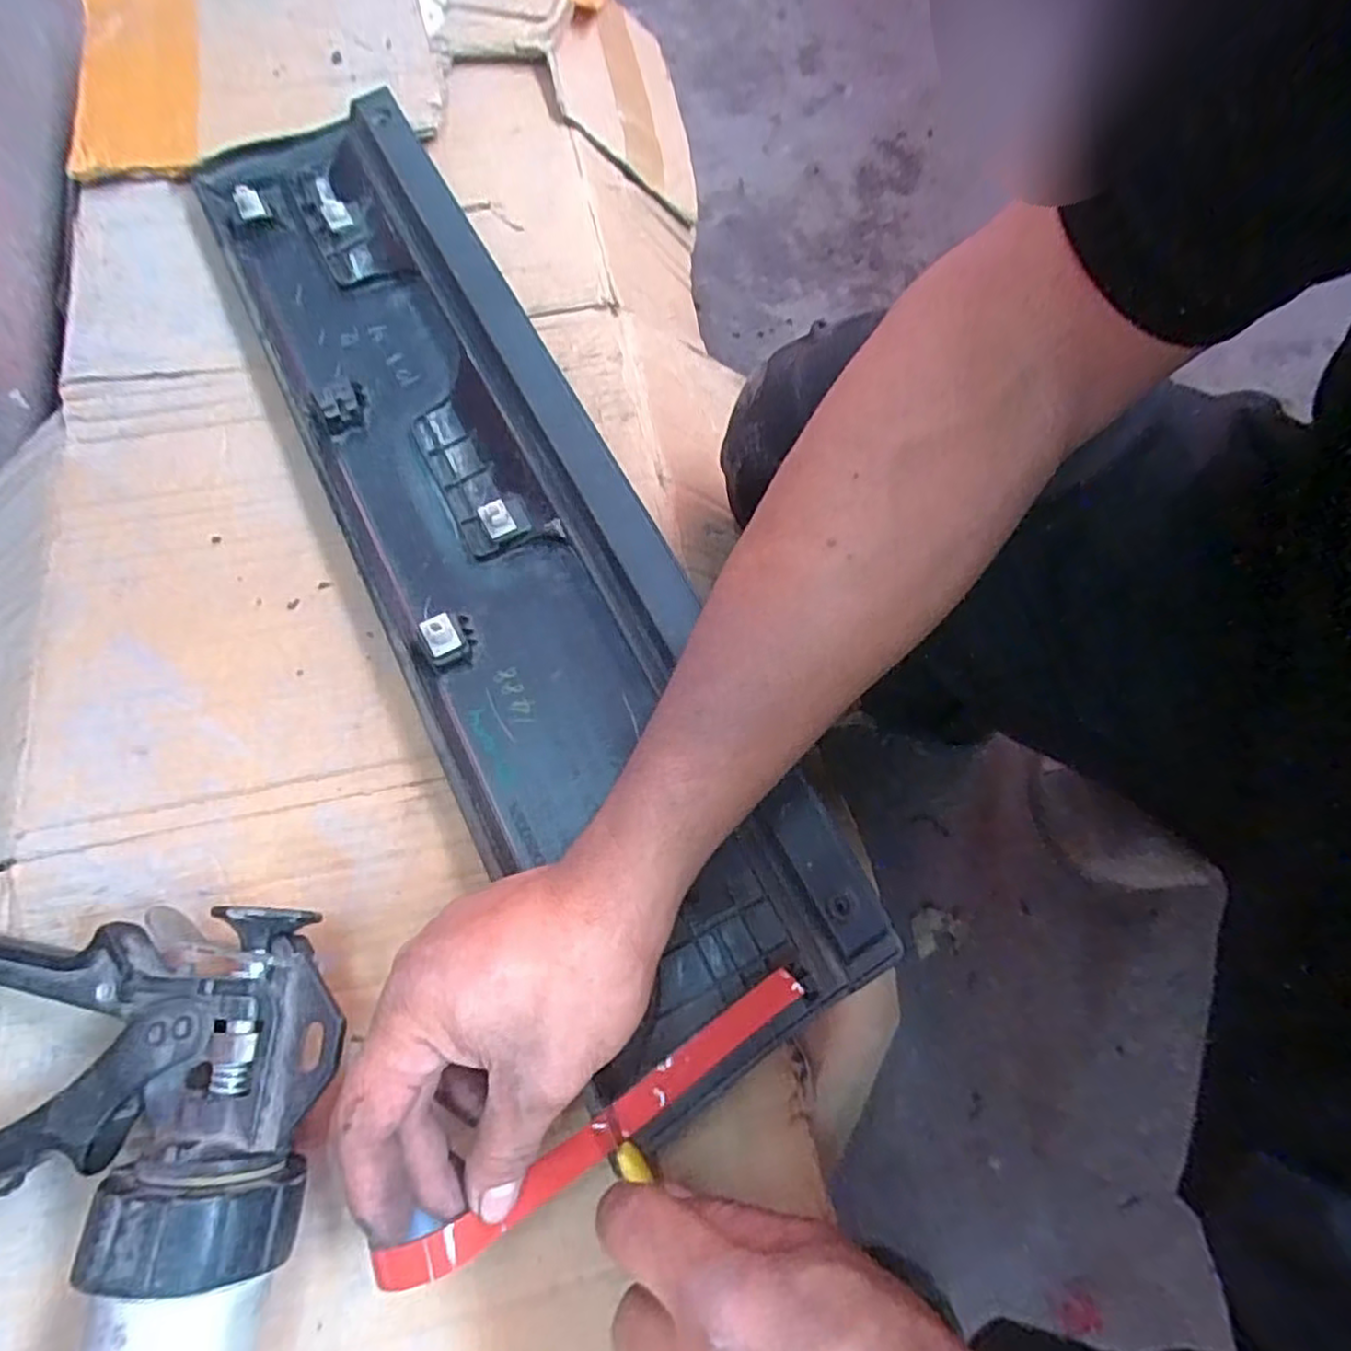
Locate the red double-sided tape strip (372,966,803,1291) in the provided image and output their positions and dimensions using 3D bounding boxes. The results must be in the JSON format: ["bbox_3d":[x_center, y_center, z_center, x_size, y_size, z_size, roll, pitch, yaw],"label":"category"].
[{"bbox_3d":[-0.025,0.169,0.273,0.174,0.018,0.018,-28,71,-19],"label":"red double-sided tape strip"}]

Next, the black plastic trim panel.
[{"bbox_3d":[-0.103,-0.089,0.366,0.138,0.043,0.581,-28,73,-11],"label":"black plastic trim panel"}]

